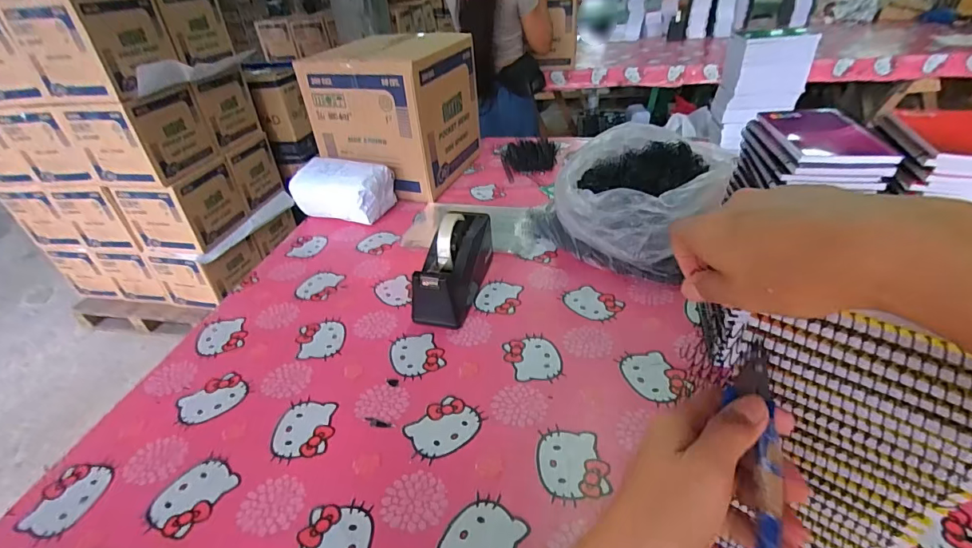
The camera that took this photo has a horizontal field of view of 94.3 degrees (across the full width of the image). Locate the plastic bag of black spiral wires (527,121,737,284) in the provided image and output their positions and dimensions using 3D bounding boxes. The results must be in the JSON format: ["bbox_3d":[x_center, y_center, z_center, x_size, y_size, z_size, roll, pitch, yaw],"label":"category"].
[{"bbox_3d":[0.246,-0.141,0.800,0.282,0.150,0.266,21,44,31],"label":"plastic bag of black spiral wires"}]

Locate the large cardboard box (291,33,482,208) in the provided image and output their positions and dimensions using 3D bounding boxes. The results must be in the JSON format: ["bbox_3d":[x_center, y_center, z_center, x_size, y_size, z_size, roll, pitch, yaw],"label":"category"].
[{"bbox_3d":[-0.205,-0.381,1.056,0.287,0.290,0.311,10,39,20],"label":"large cardboard box"}]

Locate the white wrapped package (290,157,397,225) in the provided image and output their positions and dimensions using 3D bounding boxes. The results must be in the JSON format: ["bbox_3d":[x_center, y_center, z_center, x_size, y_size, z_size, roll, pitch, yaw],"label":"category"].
[{"bbox_3d":[-0.305,-0.180,0.962,0.191,0.106,0.130,11,39,21],"label":"white wrapped package"}]

